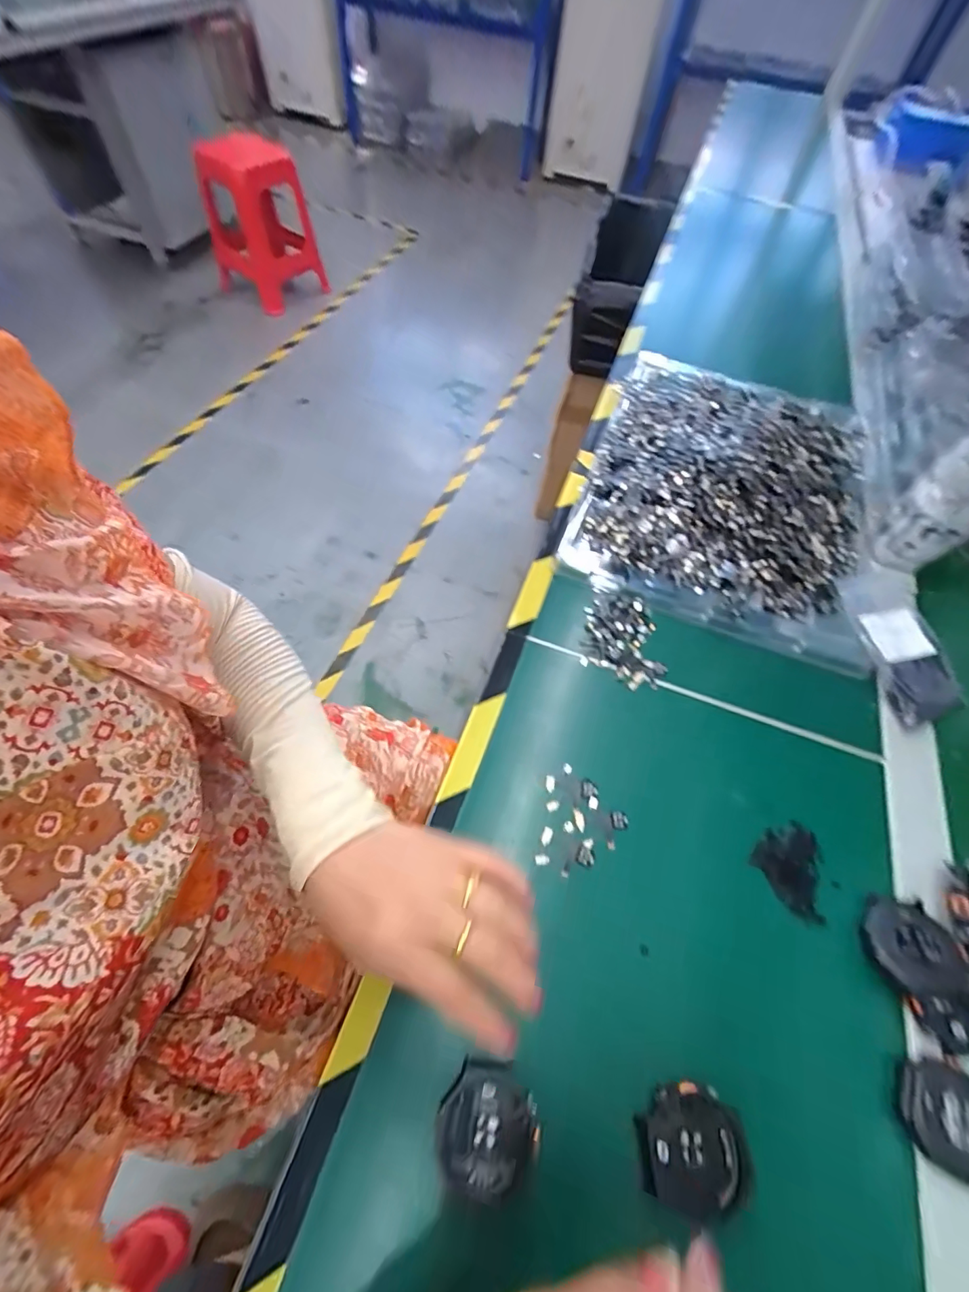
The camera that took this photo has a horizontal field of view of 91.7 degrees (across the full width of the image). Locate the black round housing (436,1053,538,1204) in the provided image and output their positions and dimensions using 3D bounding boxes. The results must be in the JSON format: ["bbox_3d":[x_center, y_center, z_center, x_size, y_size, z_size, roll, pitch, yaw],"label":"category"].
[{"bbox_3d":[0.002,0.239,0.234,0.047,0.012,0.049,13,60,3],"label":"black round housing"}]

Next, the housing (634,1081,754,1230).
[{"bbox_3d":[0.103,0.252,0.234,0.050,0.013,0.052,2,60,-4],"label":"housing"}]

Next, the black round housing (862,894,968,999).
[{"bbox_3d":[0.254,0.178,0.280,0.050,0.011,0.050,-5,44,4],"label":"black round housing"}]

